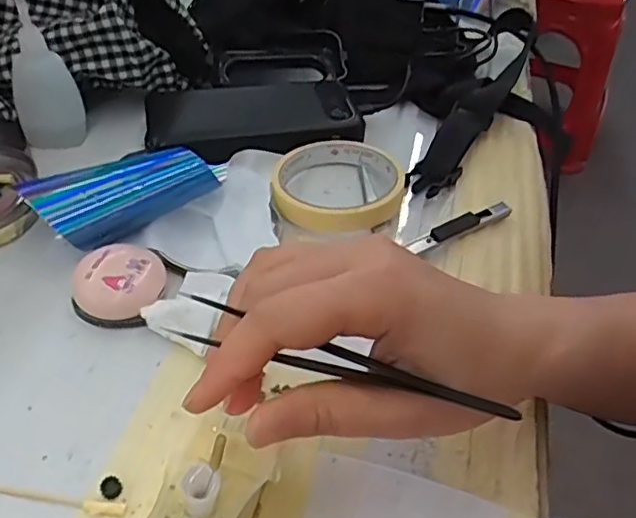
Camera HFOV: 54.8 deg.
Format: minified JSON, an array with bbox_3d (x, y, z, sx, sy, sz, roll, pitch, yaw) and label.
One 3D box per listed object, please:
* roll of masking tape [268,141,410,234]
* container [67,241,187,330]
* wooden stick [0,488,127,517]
[{"bbox_3d":[0.012,-0.054,0.413,0.091,0.017,0.087,3,45,-3],"label":"roll of masking tape"},{"bbox_3d":[-0.106,0.011,0.339,0.044,0.025,0.052,16,46,11],"label":"container"},{"bbox_3d":[-0.111,0.103,0.261,0.059,0.004,0.007,8,45,2],"label":"wooden stick"}]

